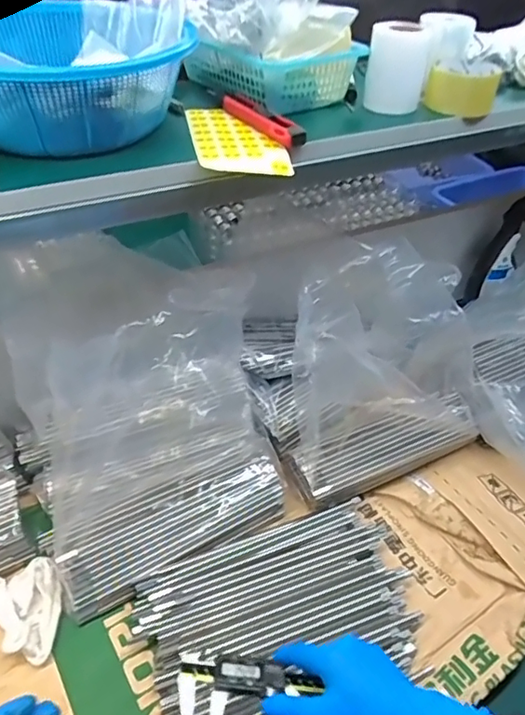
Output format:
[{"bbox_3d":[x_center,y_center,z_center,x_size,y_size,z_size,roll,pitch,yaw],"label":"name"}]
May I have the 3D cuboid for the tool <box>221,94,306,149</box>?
[{"bbox_3d":[0.000,-0.261,0.605,0.029,0.017,0.137,-20,47,-24],"label":"tool"}]

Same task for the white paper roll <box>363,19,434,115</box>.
[{"bbox_3d":[0.168,-0.358,0.677,0.074,0.091,0.068,12,42,10],"label":"white paper roll"}]

